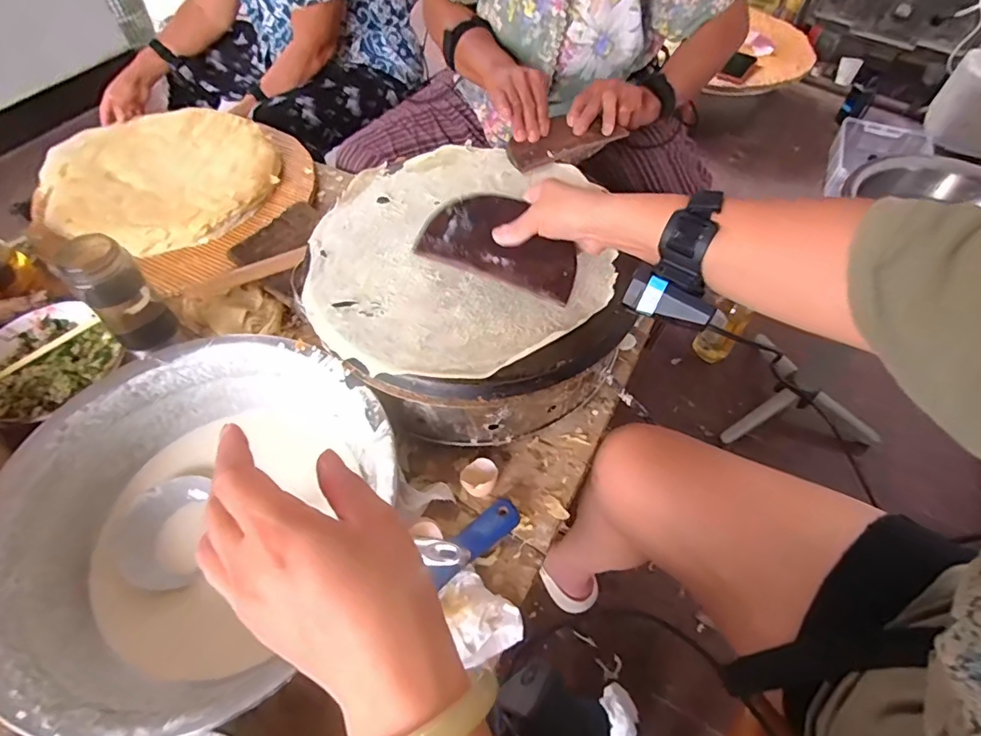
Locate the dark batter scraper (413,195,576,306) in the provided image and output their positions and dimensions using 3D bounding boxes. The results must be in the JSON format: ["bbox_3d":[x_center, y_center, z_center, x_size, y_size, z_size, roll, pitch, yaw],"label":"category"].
[{"bbox_3d":[0.012,-0.130,0.516,0.163,0.012,0.082,22,86,16],"label":"dark batter scraper"}]

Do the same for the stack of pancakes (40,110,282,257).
[{"bbox_3d":[-0.541,-0.322,0.854,0.361,0.045,0.334,-4,54,-2],"label":"stack of pancakes"}]

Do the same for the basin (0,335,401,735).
[{"bbox_3d":[-0.271,0.148,0.510,0.346,0.117,0.357,25,58,18],"label":"basin"}]

